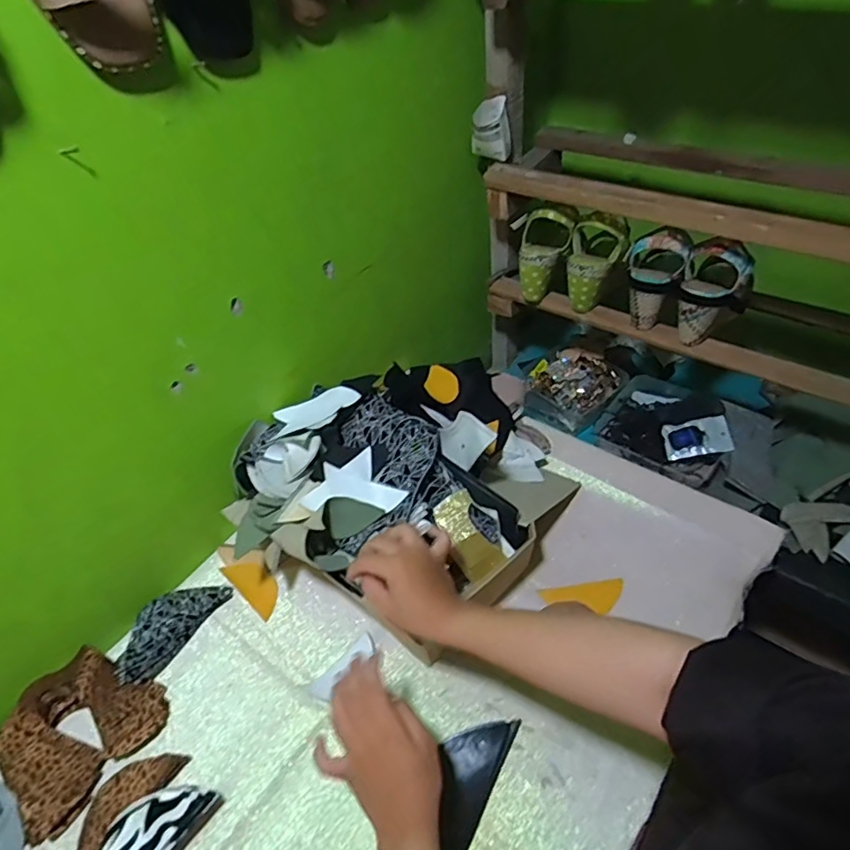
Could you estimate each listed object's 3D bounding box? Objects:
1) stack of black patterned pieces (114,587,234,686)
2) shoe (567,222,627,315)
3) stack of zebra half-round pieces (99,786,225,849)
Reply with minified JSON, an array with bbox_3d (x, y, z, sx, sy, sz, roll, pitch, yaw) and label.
[{"bbox_3d":[-0.331,0.253,0.700,0.073,0.029,0.147,21,52,24],"label":"stack of black patterned pieces"},{"bbox_3d":[0.265,-0.251,0.860,0.078,0.134,0.073,10,48,16],"label":"shoe"},{"bbox_3d":[-0.269,0.405,0.537,0.061,0.053,0.126,29,56,30],"label":"stack of zebra half-round pieces"}]

